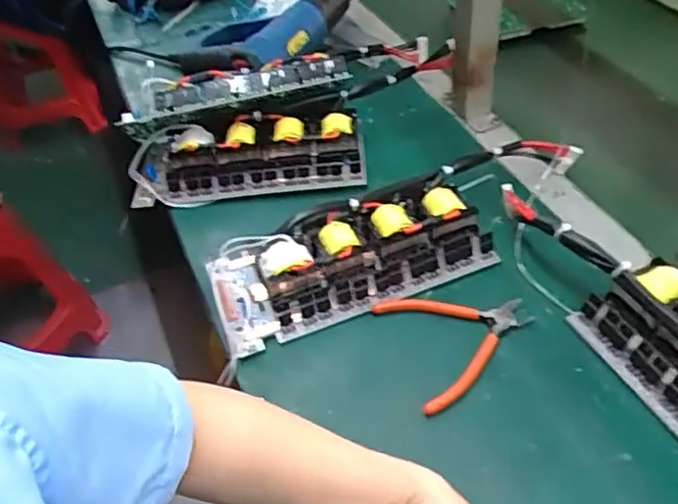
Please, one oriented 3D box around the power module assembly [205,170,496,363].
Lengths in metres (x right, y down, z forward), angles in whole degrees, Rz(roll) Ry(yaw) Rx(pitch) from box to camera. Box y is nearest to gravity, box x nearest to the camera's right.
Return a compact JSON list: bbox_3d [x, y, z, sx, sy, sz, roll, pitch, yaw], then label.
[{"bbox_3d":[0.011,0.005,0.668,0.285,0.061,0.120,-16,45,-11],"label":"power module assembly"}]

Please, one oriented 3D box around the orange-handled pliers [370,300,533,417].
[{"bbox_3d":[0.118,0.078,0.613,0.135,0.011,0.125,-18,45,-12],"label":"orange-handled pliers"}]

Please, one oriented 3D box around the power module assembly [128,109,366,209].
[{"bbox_3d":[-0.117,-0.124,0.801,0.287,0.056,0.112,-6,44,0],"label":"power module assembly"}]

